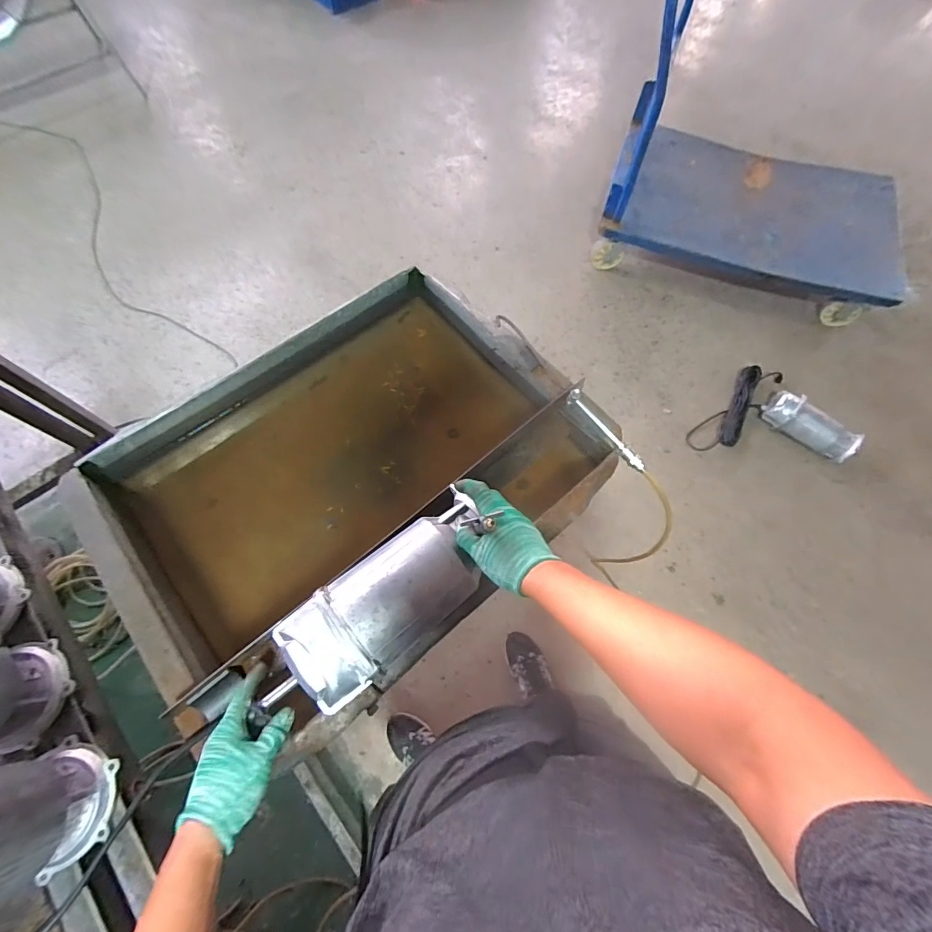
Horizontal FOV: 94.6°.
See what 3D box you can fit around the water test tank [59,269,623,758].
[{"bbox_3d":[-0.182,0.029,0.787,0.748,0.237,0.591,-40,73,-15],"label":"water test tank"}]

